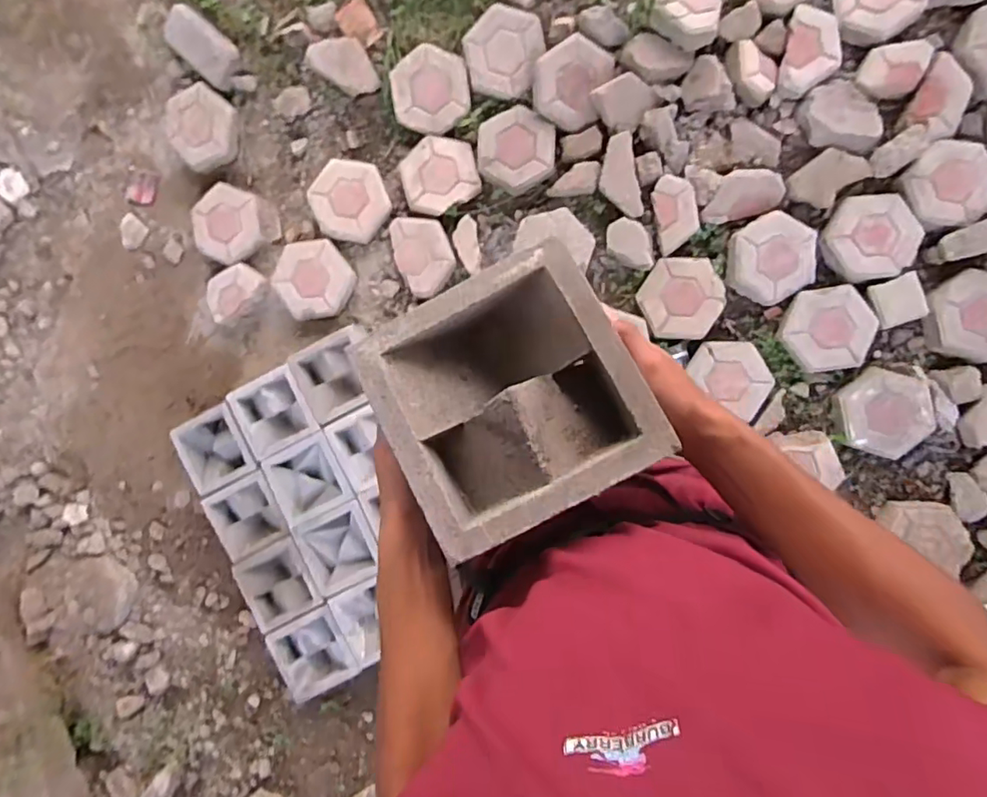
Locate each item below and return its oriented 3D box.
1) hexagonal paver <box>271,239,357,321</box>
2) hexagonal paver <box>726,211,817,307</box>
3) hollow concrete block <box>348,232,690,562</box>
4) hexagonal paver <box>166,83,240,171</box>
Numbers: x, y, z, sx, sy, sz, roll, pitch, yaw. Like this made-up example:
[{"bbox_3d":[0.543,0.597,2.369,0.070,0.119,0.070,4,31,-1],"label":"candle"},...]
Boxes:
[{"bbox_3d":[-0.489,-0.320,1.542,0.219,0.066,0.208,-5,93,7],"label":"hexagonal paver"},{"bbox_3d":[0.686,-0.343,1.393,0.216,0.058,0.210,24,96,5],"label":"hexagonal paver"},{"bbox_3d":[0.014,-0.003,0.471,0.195,0.074,0.194,-28,90,8],"label":"hollow concrete block"},{"bbox_3d":[-0.808,-0.746,1.578,0.226,0.038,0.204,42,97,3],"label":"hexagonal paver"}]

